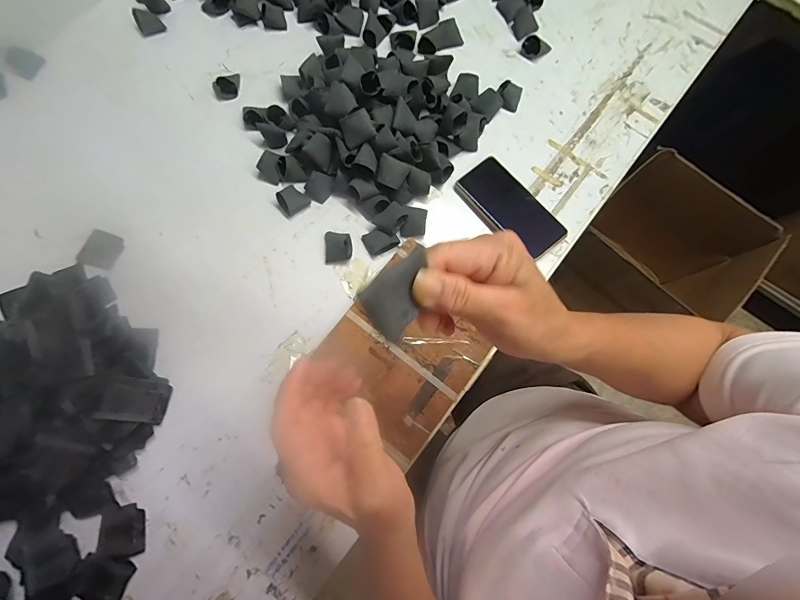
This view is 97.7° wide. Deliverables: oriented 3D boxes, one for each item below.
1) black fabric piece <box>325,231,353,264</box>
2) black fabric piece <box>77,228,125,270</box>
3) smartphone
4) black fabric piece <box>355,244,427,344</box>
[{"bbox_3d":[-0.086,-0.075,0.488,0.037,0.012,0.041,-6,78,-2],"label":"black fabric piece"},{"bbox_3d":[-0.416,-0.070,0.486,0.053,0.006,0.051,18,78,3],"label":"black fabric piece"},{"bbox_3d":[0.157,-0.130,0.501,0.077,0.012,0.157,-38,81,-8],"label":"smartphone"},{"bbox_3d":[0.001,-0.001,0.178,0.041,0.035,0.004,-43,41,-24],"label":"black fabric piece"}]

